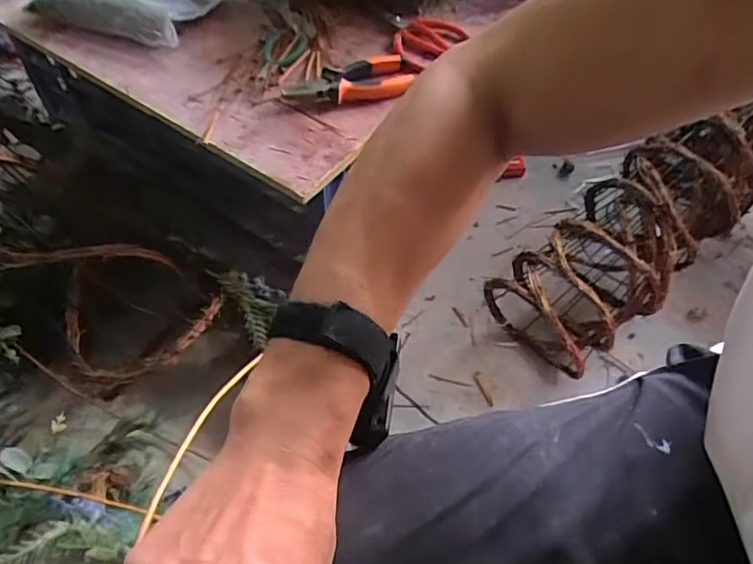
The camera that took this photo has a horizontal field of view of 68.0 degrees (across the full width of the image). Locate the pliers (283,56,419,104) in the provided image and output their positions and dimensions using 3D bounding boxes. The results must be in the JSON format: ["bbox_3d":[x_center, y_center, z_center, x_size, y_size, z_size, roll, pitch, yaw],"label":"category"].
[{"bbox_3d":[-0.033,-0.225,0.622,0.141,0.032,0.050,-7,55,-6],"label":"pliers"}]

